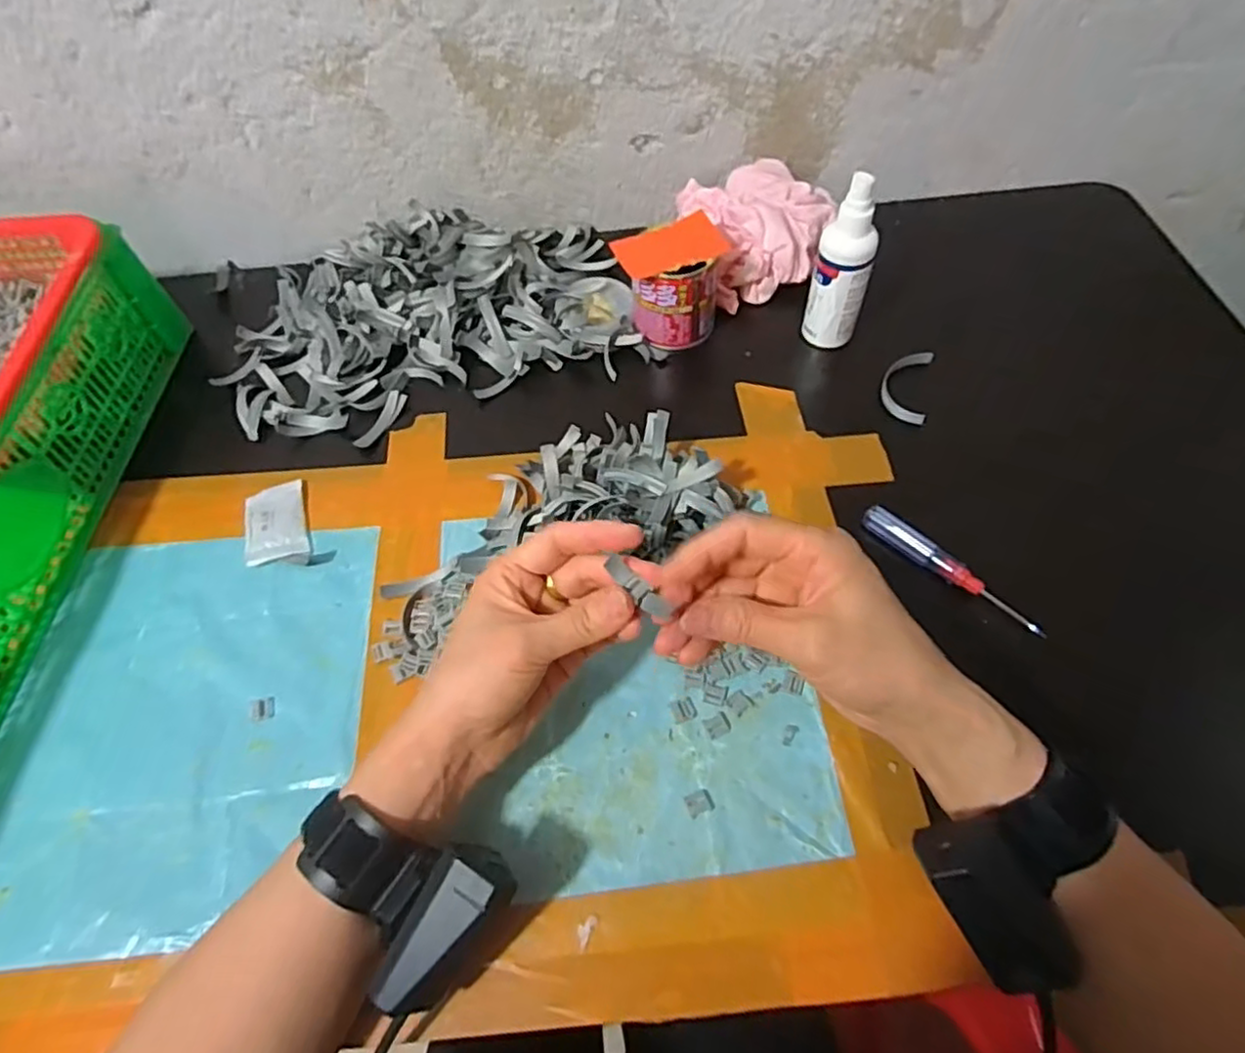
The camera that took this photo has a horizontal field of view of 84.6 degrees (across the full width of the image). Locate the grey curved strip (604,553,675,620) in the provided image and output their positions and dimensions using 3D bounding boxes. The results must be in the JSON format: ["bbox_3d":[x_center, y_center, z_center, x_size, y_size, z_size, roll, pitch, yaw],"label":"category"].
[{"bbox_3d":[0.007,0.029,0.318,0.034,0.004,0.009,45,69,2],"label":"grey curved strip"}]

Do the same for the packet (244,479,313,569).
[{"bbox_3d":[-0.239,-0.001,0.472,0.038,0.010,0.073,-20,58,-9],"label":"packet"}]

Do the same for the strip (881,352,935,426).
[{"bbox_3d":[0.211,-0.104,0.511,0.032,0.013,0.067,14,59,13],"label":"strip"}]

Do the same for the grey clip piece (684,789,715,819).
[{"bbox_3d":[0.041,0.147,0.363,0.014,0.004,0.012,-22,58,-10],"label":"grey clip piece"}]

